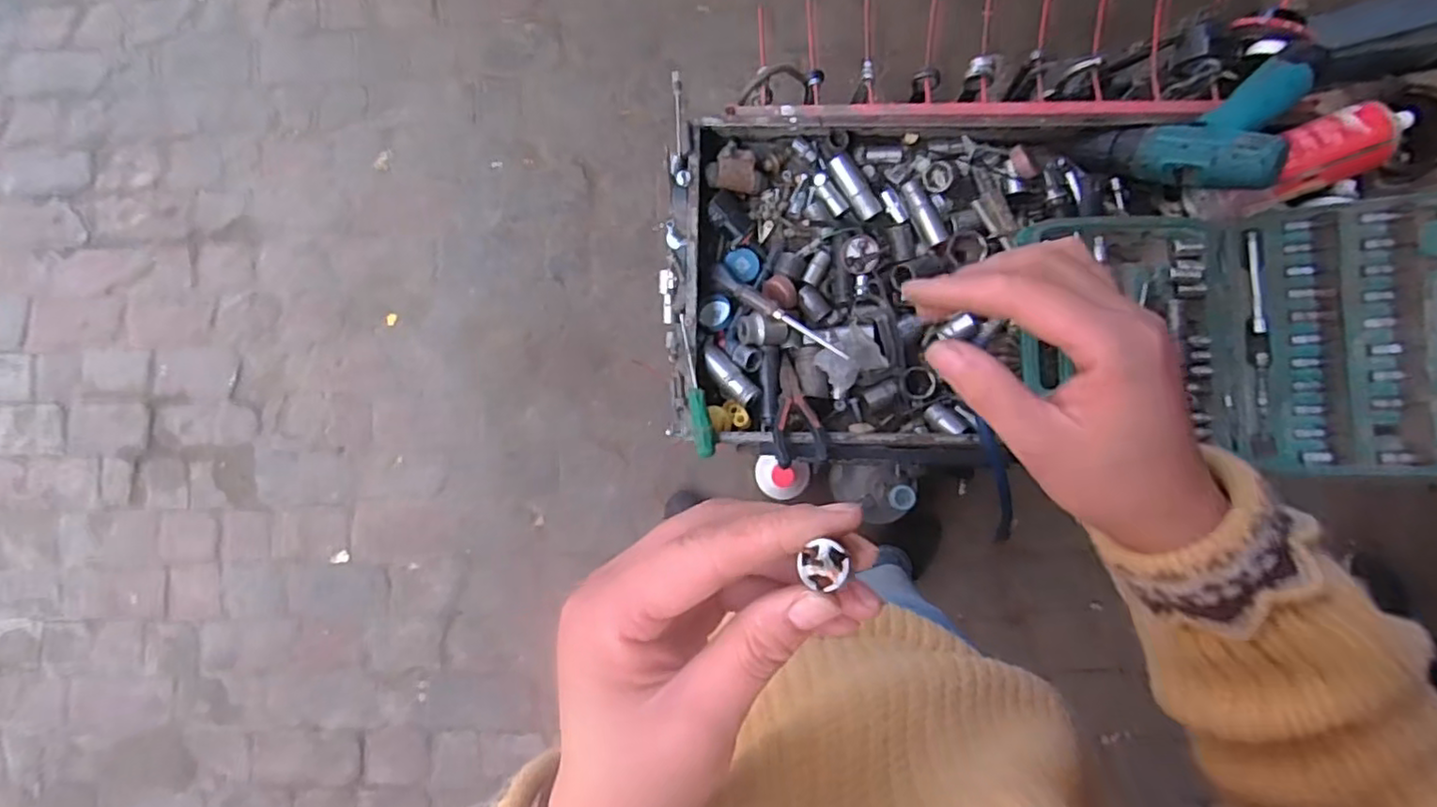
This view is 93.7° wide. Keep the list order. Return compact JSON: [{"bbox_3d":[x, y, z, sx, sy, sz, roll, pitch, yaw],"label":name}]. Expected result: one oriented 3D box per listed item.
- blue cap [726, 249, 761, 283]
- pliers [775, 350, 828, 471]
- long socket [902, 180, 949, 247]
[{"bbox_3d":[0.028,-0.151,0.726,0.036,0.014,0.036,0,83,-2],"label":"blue cap"},{"bbox_3d":[0.079,0.004,0.694,0.049,0.020,0.138,-1,51,-2],"label":"pliers"},{"bbox_3d":[0.219,-0.204,0.719,0.022,0.017,0.073,-29,85,0],"label":"long socket"}]

